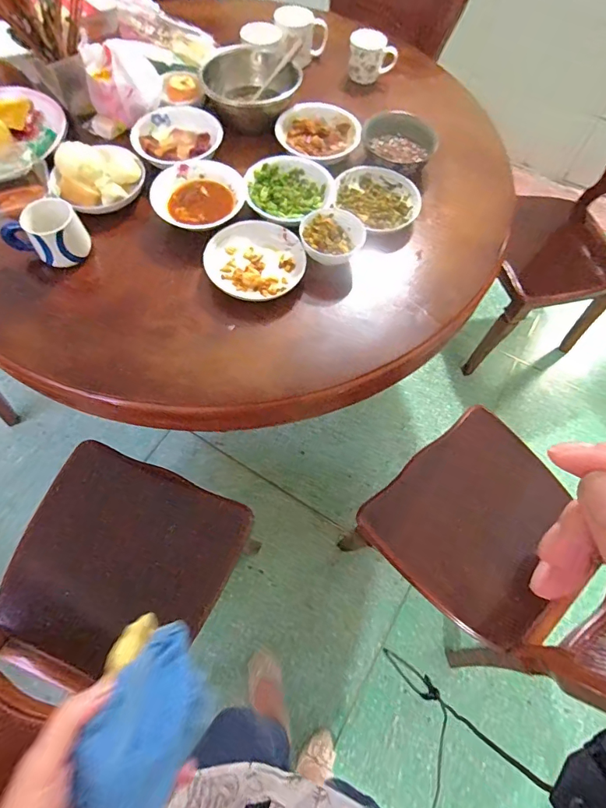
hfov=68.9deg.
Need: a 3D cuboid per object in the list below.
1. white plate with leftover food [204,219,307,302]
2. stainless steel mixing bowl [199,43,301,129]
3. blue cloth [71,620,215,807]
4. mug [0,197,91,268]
[{"bbox_3d":[-0.087,-0.268,0.822,0.177,0.031,0.164,3,64,-1],"label":"white plate with leftover food"},{"bbox_3d":[-0.103,-0.684,0.951,0.201,0.079,0.190,-22,67,-13],"label":"stainless steel mixing bowl"},{"bbox_3d":[-0.102,0.218,0.296,0.064,0.042,0.114,24,65,9],"label":"blue cloth"},{"bbox_3d":[-0.443,-0.289,0.770,0.127,0.091,0.088,-29,69,-16],"label":"mug"}]

